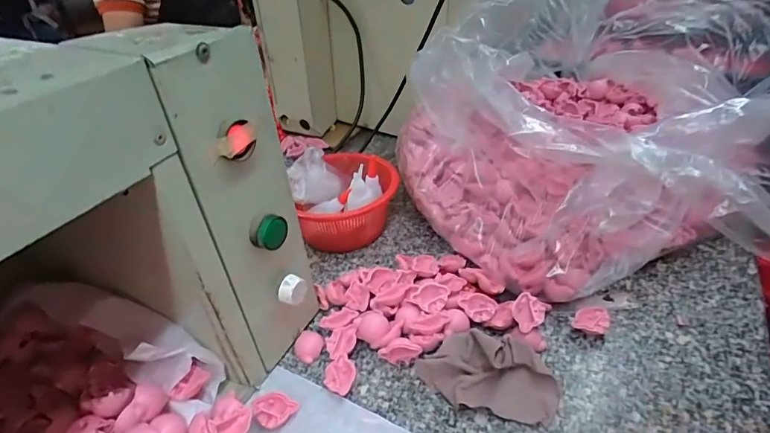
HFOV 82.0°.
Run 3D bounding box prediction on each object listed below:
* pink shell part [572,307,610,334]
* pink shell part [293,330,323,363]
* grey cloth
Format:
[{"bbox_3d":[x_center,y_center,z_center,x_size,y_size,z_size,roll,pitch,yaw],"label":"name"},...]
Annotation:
[{"bbox_3d":[0.194,0.099,0.419,0.032,0.014,0.030,7,37,17],"label":"pink shell part"},{"bbox_3d":[-0.074,0.124,0.424,0.031,0.009,0.027,19,42,30],"label":"pink shell part"},{"bbox_3d":[0.087,0.131,0.374,0.113,0.030,0.062,8,37,17],"label":"grey cloth"}]

